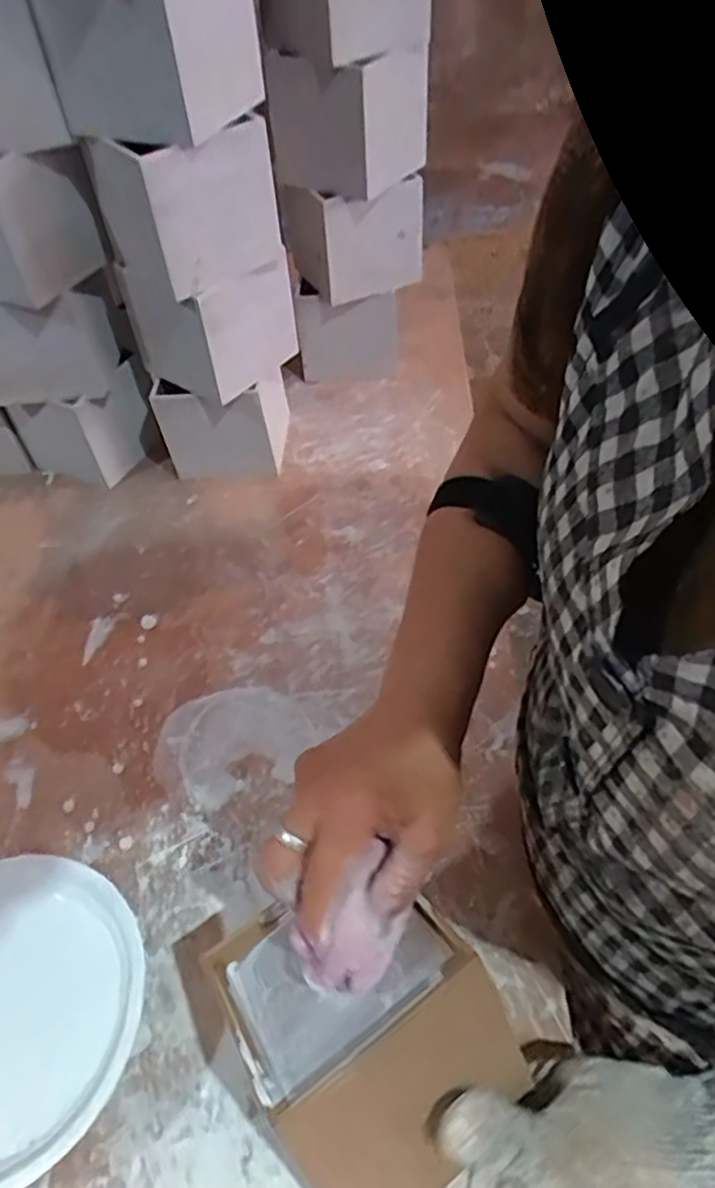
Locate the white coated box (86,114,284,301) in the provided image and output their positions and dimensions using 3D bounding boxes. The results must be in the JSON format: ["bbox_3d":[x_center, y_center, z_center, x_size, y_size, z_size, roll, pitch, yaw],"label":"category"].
[{"bbox_3d":[-0.140,-0.323,0.587,0.109,0.105,0.114,-38,57,-24],"label":"white coated box"}]

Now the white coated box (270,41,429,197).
[{"bbox_3d":[-0.006,-0.449,0.672,0.095,0.104,0.122,23,56,22],"label":"white coated box"}]

